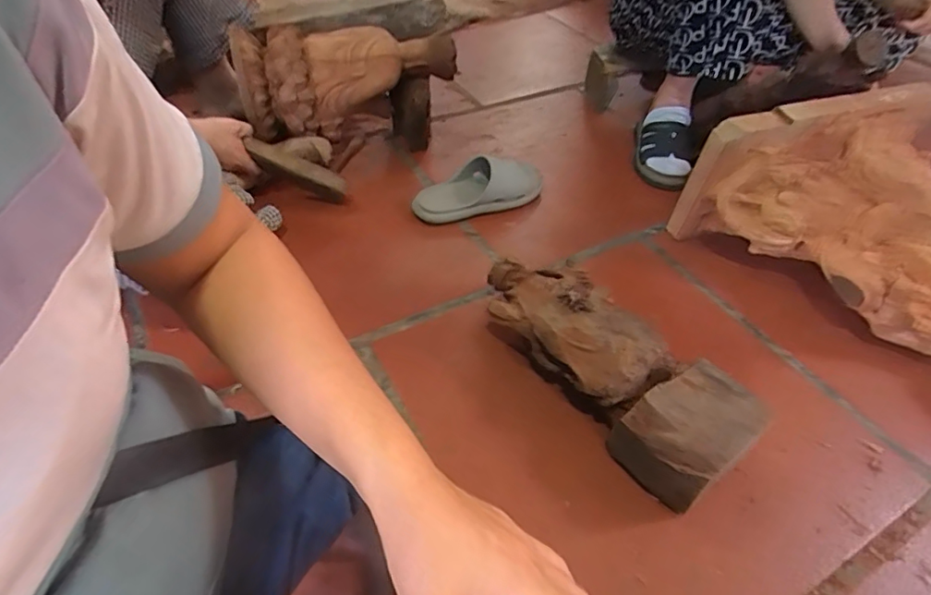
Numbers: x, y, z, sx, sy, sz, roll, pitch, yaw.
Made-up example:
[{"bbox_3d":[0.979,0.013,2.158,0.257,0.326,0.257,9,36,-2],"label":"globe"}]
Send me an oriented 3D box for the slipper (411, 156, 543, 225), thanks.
[{"bbox_3d":[0.020,-0.201,0.957,0.247,0.058,0.134,-12,47,-13],"label":"slipper"}]

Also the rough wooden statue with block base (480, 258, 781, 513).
[{"bbox_3d":[0.161,0.073,0.662,0.133,0.097,0.378,-29,53,-27],"label":"rough wooden statue with block base"}]

